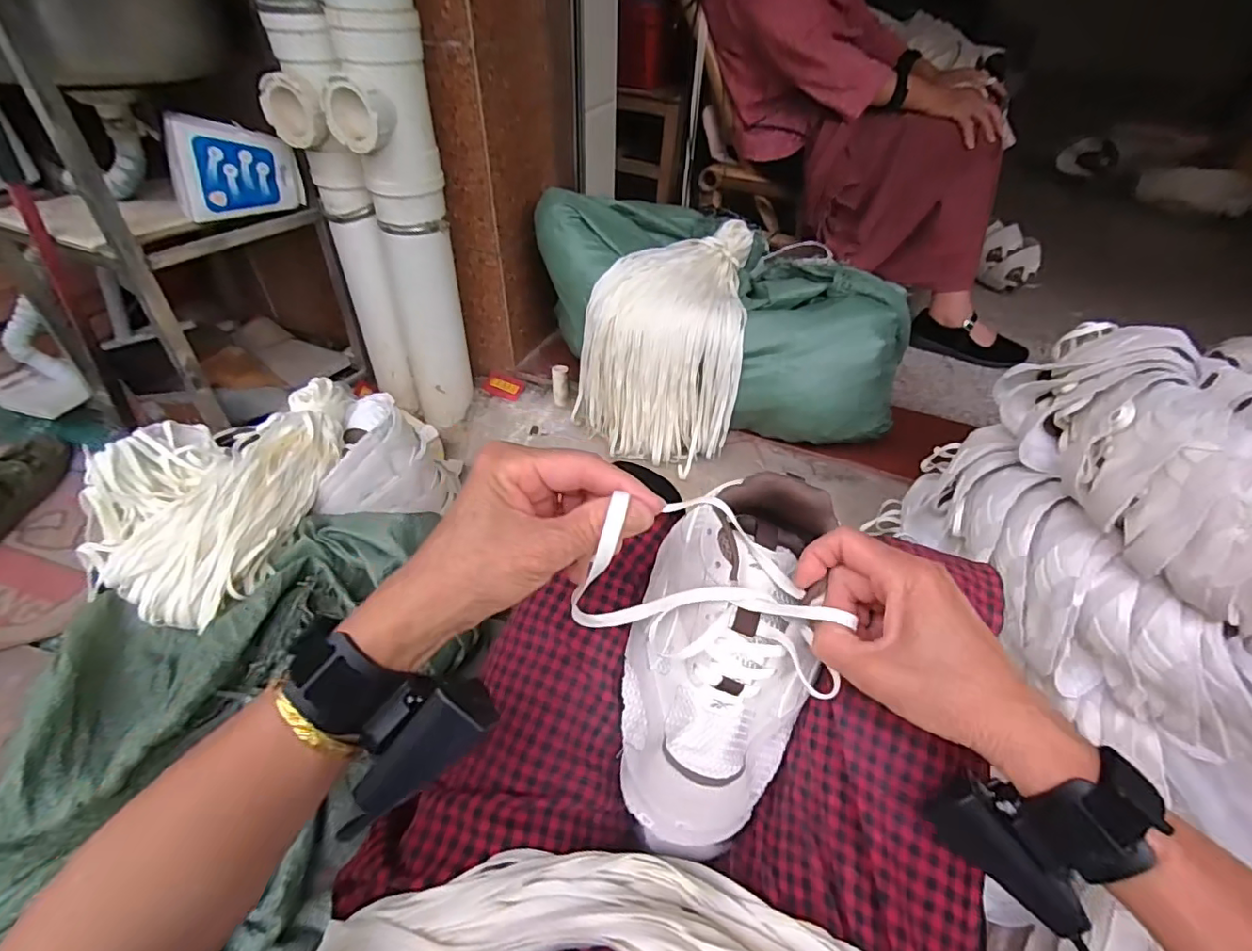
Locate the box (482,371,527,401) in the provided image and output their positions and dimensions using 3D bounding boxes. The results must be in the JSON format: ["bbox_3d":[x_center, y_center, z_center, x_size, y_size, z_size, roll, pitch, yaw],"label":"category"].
[{"bbox_3d":[-0.255,-0.186,1.173,0.092,0.005,0.049,21,69,16],"label":"box"}]

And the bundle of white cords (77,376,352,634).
[{"bbox_3d":[-0.496,-0.012,0.709,0.211,0.093,0.389,4,44,1],"label":"bundle of white cords"}]

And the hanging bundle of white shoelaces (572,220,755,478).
[{"bbox_3d":[0.089,-0.240,1.018,0.270,0.293,0.328,18,46,16],"label":"hanging bundle of white shoelaces"}]

